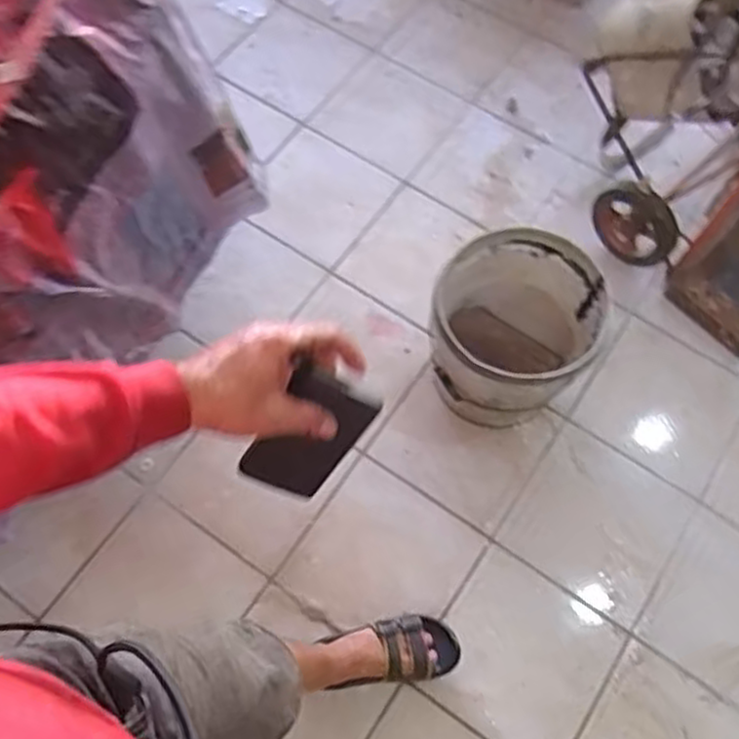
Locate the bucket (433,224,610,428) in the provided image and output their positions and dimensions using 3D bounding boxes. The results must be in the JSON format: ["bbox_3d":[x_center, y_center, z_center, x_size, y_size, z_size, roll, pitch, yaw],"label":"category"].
[{"bbox_3d":[0.272,-0.057,1.426,0.285,0.303,0.306,0,67,-1],"label":"bucket"}]

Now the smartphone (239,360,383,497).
[{"bbox_3d":[-0.050,0.056,0.604,0.070,0.122,0.014,25,33,-19],"label":"smartphone"}]

